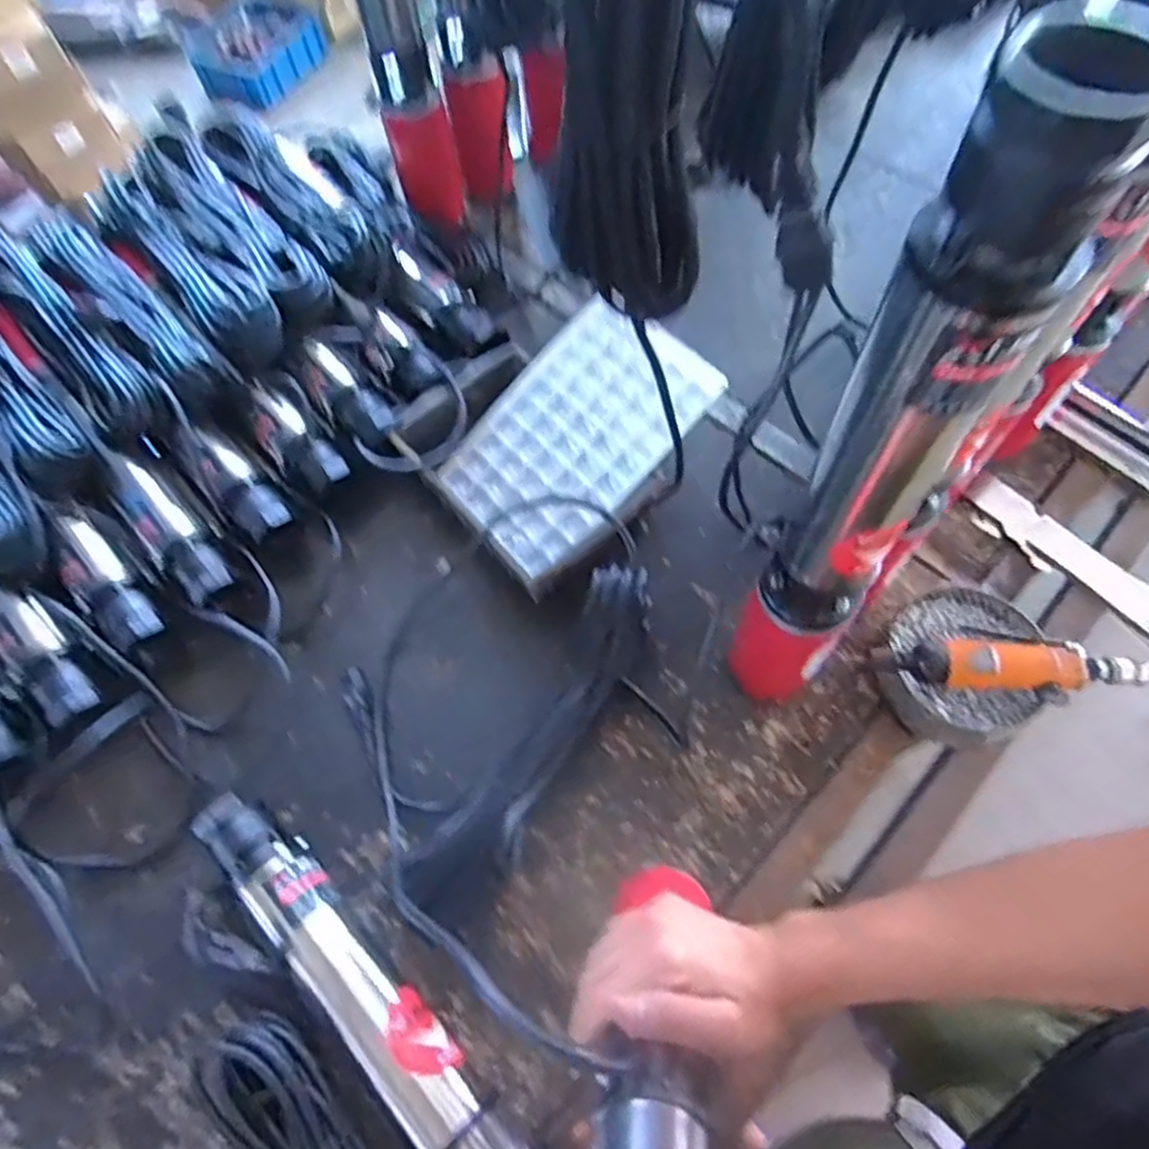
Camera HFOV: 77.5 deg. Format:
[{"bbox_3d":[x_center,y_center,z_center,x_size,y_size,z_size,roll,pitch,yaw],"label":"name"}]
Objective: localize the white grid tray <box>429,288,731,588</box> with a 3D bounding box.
[{"bbox_3d":[-0.003,-0.149,0.743,0.187,0.020,0.271,43,94,21],"label":"white grid tray"}]

